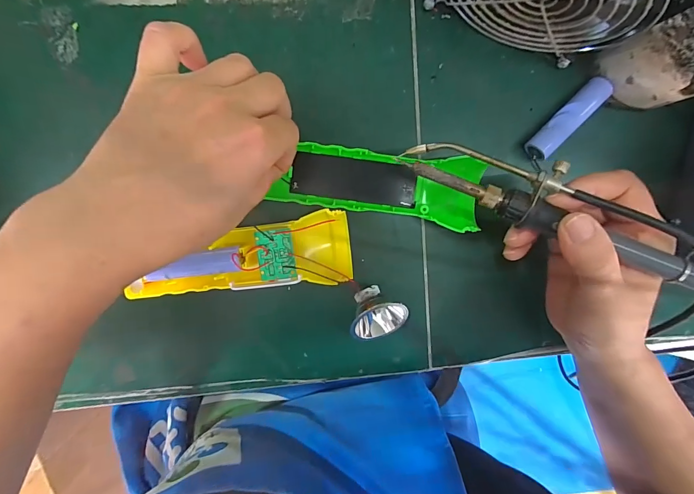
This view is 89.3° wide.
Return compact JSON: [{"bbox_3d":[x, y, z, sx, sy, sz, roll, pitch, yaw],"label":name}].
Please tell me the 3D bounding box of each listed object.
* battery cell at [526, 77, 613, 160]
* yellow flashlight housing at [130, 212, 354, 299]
[{"bbox_3d":[0.160,-0.092,0.252,0.017,0.020,0.066,44,93,-7],"label":"battery cell"},{"bbox_3d":[-0.073,0.006,0.252,0.151,0.029,0.049,-6,98,-3],"label":"yellow flashlight housing"}]

